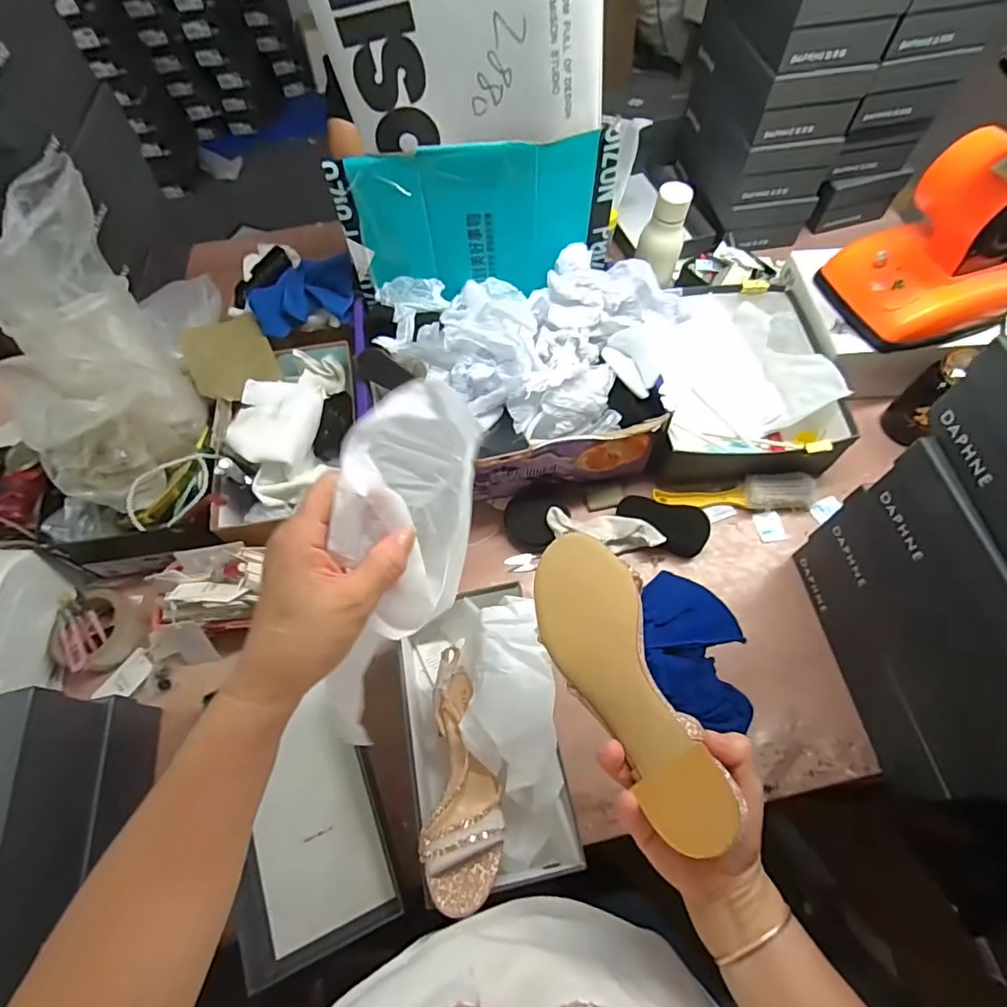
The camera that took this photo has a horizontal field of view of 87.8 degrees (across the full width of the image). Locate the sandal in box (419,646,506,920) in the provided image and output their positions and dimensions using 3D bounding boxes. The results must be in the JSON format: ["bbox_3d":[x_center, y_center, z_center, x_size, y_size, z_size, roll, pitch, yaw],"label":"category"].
[{"bbox_3d":[-0.041,0.270,0.539,0.078,0.062,0.240,-3,63,1],"label":"sandal in box"}]

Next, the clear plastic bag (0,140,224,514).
[{"bbox_3d":[-0.513,-0.217,0.659,0.168,0.250,0.362,-4,63,1],"label":"clear plastic bag"}]

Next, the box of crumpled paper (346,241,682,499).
[{"bbox_3d":[0.019,-0.180,0.734,0.420,0.219,0.305,-8,63,-1],"label":"box of crumpled paper"}]

